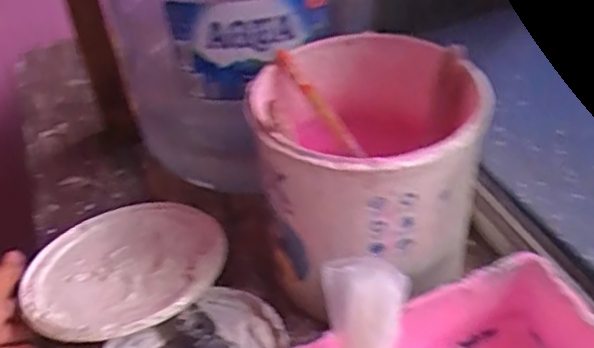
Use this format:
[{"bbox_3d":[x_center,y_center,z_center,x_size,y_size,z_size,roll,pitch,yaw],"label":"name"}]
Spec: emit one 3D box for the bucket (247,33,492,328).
[{"bbox_3d":[0.062,-0.001,0.526,0.167,0.169,0.164,-2,39,6],"label":"bucket"}]

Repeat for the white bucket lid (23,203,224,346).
[{"bbox_3d":[-0.153,0.082,0.565,0.174,0.025,0.160,-4,39,3],"label":"white bucket lid"}]

